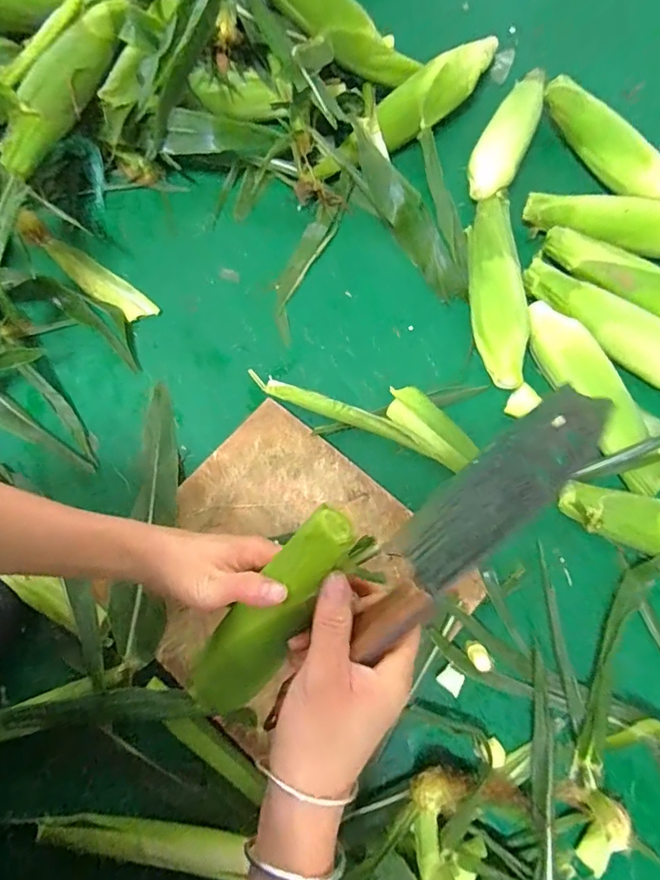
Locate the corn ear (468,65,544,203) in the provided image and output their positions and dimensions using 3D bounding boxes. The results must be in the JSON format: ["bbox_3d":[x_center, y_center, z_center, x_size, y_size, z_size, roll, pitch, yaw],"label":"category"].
[{"bbox_3d":[0.229,-0.395,0.628,0.057,0.043,0.213,25,74,6],"label":"corn ear"}]

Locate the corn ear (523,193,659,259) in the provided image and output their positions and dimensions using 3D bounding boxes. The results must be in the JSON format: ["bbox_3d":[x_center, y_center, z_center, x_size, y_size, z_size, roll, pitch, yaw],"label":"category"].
[{"bbox_3d":[0.350,-0.251,0.575,0.228,0.046,0.051,10,73,2],"label":"corn ear"}]

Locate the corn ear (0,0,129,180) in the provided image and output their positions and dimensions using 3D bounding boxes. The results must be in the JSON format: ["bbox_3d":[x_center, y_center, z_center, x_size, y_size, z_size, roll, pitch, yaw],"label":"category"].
[{"bbox_3d":[-0.288,-0.394,0.539,0.059,0.044,0.252,22,74,5],"label":"corn ear"}]

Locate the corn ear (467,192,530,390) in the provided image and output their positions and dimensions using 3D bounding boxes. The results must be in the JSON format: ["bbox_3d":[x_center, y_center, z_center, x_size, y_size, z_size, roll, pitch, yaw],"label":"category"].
[{"bbox_3d":[0.186,-0.179,0.553,0.056,0.045,0.241,-2,73,-2],"label":"corn ear"}]

